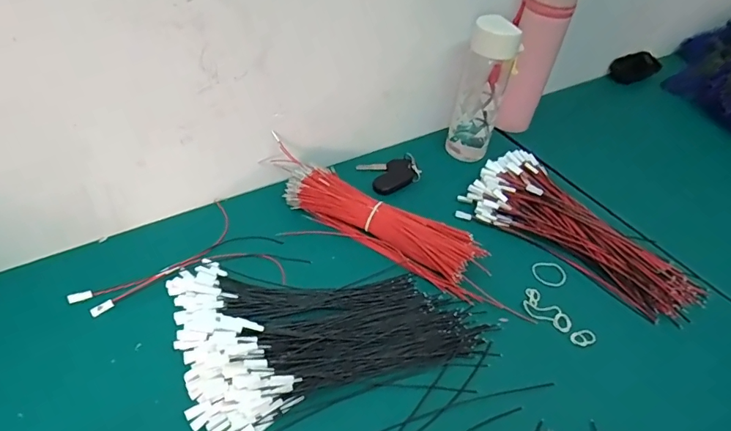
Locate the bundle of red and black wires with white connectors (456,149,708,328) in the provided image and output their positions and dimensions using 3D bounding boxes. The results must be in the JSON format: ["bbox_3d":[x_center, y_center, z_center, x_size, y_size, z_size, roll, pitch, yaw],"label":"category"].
[{"bbox_3d":[0.265,0.016,0.561,0.278,0.037,0.137,34,51,23],"label":"bundle of red and black wires with white connectors"}]

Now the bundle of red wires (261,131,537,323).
[{"bbox_3d":[0.025,0.009,0.534,0.336,0.036,0.083,26,48,17],"label":"bundle of red wires"}]

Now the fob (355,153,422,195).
[{"bbox_3d":[0.036,-0.059,0.628,0.070,0.020,0.060,-12,49,-18],"label":"fob"}]

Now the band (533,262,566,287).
[{"bbox_3d":[0.211,0.068,0.531,0.038,0.005,0.033,9,45,2],"label":"band"}]

